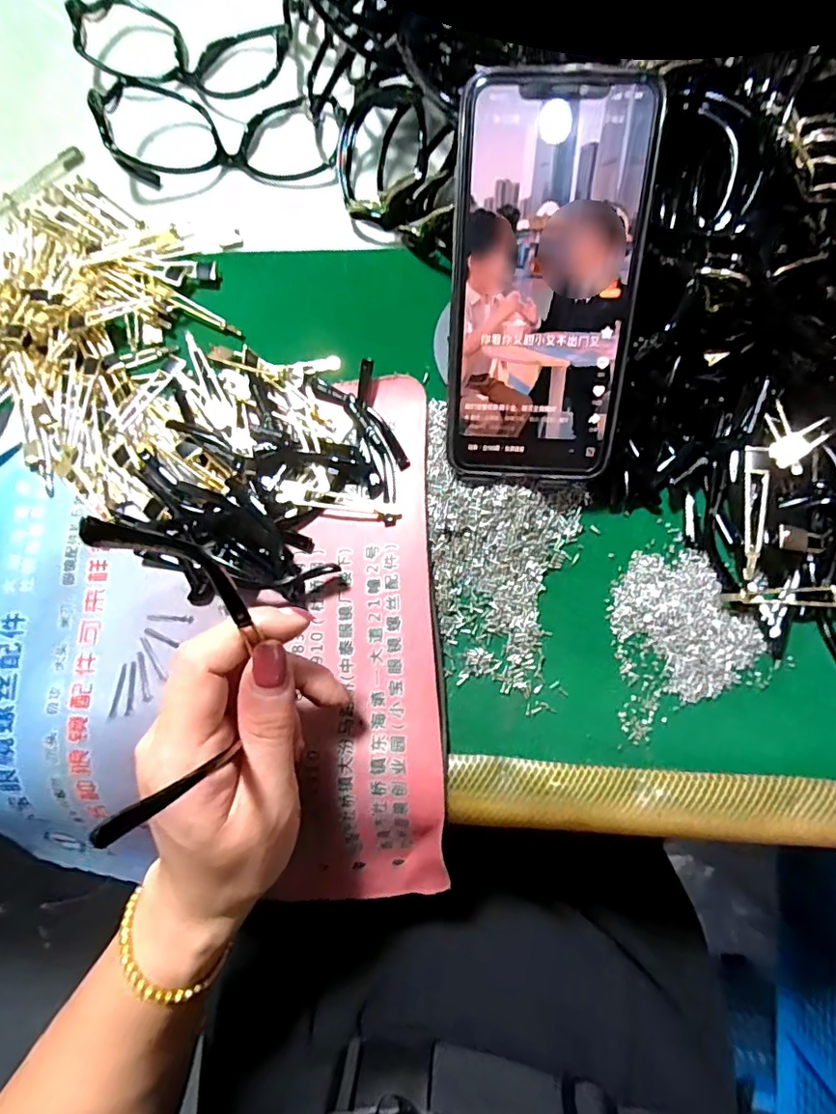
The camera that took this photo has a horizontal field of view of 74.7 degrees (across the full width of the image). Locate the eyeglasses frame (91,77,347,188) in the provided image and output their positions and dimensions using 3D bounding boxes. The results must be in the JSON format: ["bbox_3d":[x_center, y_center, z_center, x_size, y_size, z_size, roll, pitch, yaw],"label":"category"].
[{"bbox_3d":[-0.123,-0.271,0.334,0.159,0.030,0.071,0,78,6],"label":"eyeglasses frame"}]

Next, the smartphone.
[{"bbox_3d":[0.054,-0.112,0.239,0.077,0.006,0.158,3,113,3],"label":"smartphone"}]

